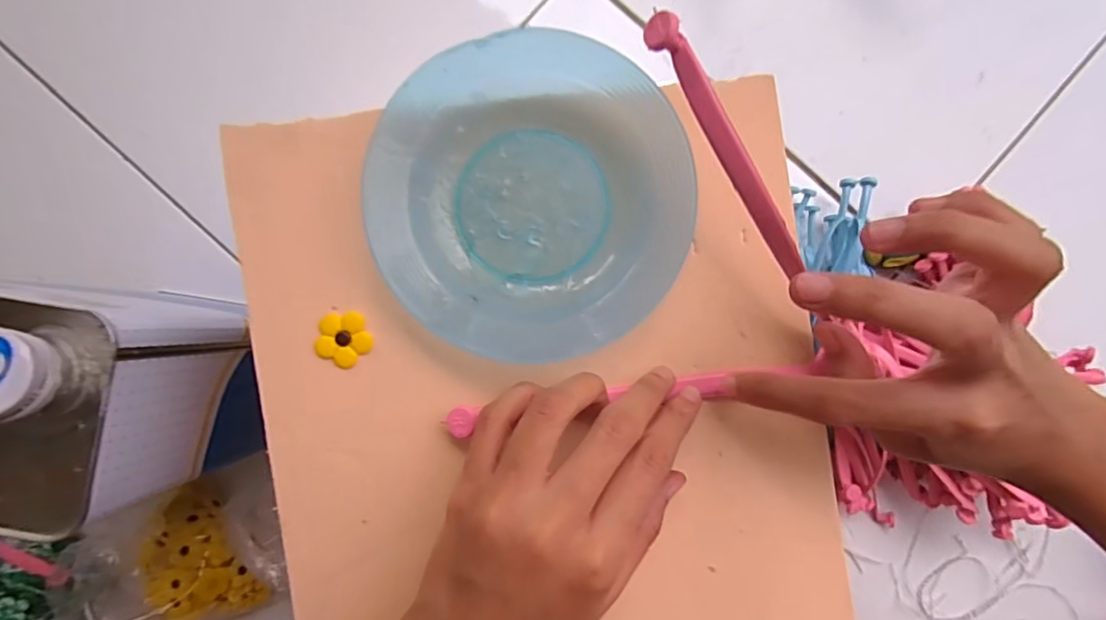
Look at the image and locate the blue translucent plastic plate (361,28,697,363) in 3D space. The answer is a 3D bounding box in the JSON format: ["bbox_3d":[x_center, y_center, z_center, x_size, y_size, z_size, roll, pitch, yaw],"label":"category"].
[{"bbox_3d":[-0.009,-0.045,0.229,0.125,0.024,0.128,0,89,0],"label":"blue translucent plastic plate"}]

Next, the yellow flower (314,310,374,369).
[{"bbox_3d":[-0.091,0.012,0.237,0.023,0.004,0.024,0,89,0],"label":"yellow flower"}]

